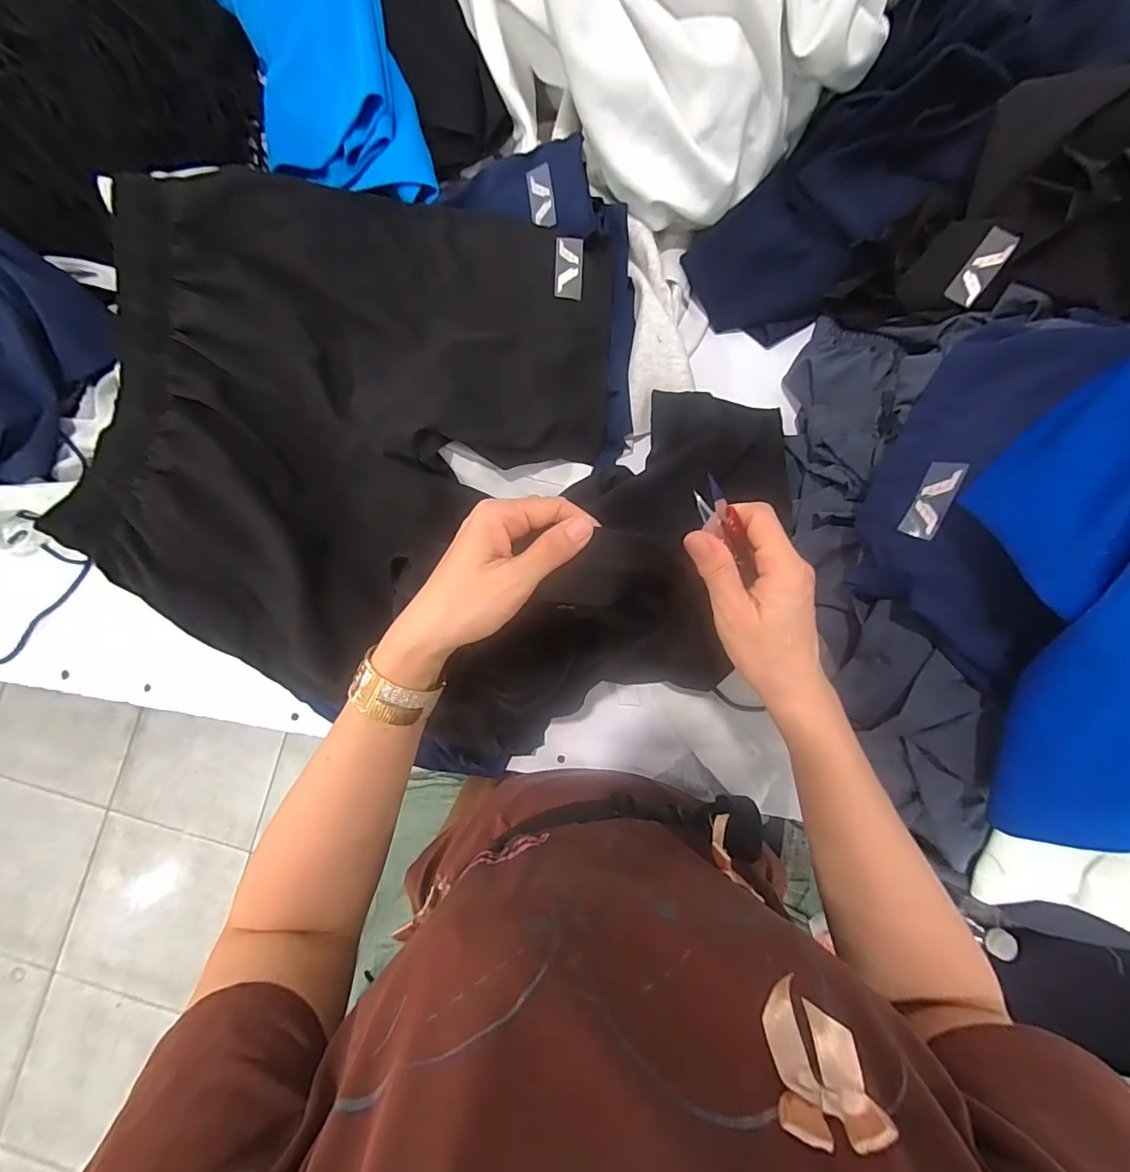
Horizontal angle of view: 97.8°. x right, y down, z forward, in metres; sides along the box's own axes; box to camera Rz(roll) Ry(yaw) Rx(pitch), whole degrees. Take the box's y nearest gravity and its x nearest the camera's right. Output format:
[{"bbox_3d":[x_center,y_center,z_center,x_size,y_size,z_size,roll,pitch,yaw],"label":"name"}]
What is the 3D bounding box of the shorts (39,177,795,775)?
[{"bbox_3d":[-0.097,-0.104,0.457,0.580,0.140,0.514,11,84,5],"label":"shorts"}]

